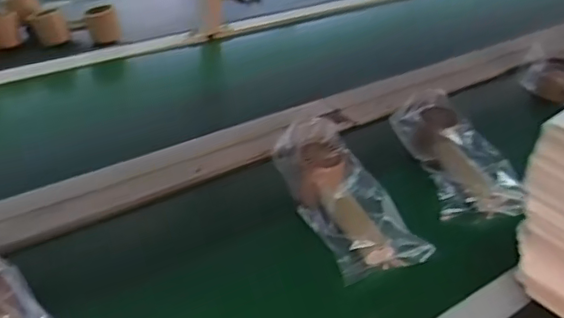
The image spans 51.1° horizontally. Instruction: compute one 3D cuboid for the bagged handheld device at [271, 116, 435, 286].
[{"bbox_3d":[0.061,0.043,0.644,0.110,0.045,0.203,-17,56,-27],"label":"bagged handheld device"}]

